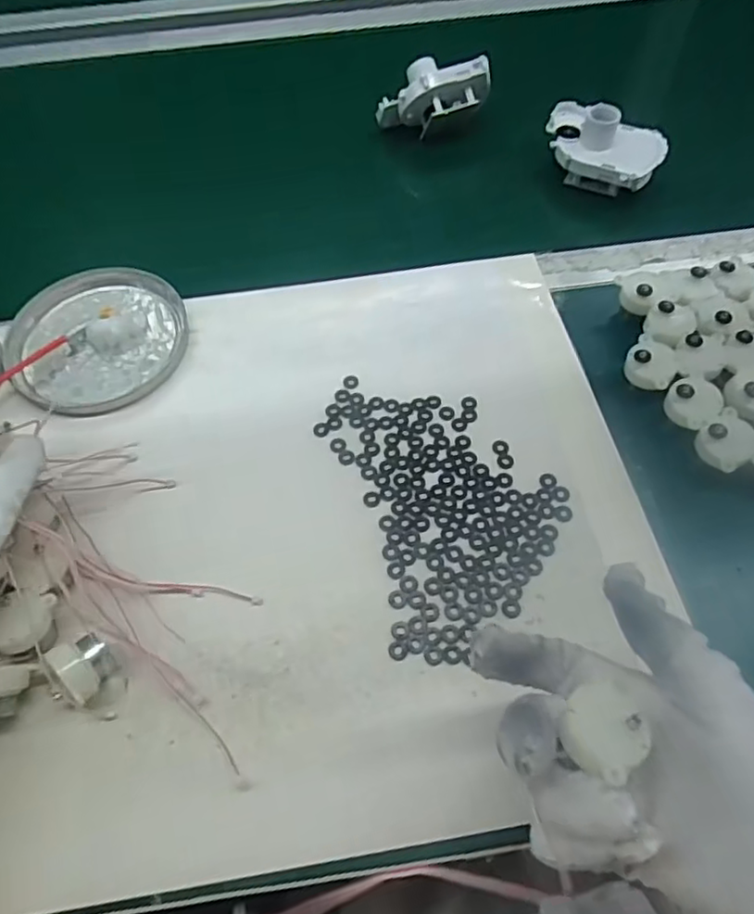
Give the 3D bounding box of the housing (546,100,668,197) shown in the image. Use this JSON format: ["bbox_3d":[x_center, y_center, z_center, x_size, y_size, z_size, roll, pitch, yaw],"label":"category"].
[{"bbox_3d":[0.192,-0.264,0.518,0.096,0.055,0.068,19,63,14],"label":"housing"}]

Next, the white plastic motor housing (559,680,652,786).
[{"bbox_3d":[0.086,0.104,0.230,0.030,0.011,0.030,-32,63,-14],"label":"white plastic motor housing"}]

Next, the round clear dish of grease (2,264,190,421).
[{"bbox_3d":[-0.212,-0.092,0.457,0.130,0.015,0.126,-2,60,3],"label":"round clear dish of grease"}]

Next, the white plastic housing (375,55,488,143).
[{"bbox_3d":[0.051,-0.331,0.557,0.104,0.046,0.047,-11,58,17],"label":"white plastic housing"}]

